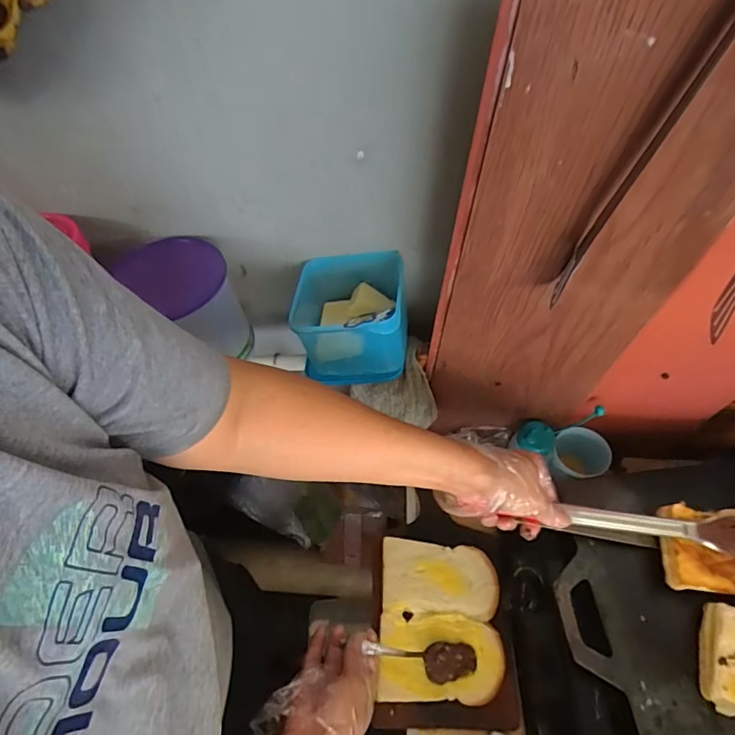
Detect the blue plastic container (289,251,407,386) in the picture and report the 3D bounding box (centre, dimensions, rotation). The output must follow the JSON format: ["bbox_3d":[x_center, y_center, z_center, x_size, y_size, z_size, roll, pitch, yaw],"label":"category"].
[{"bbox_3d":[-0.026,-0.064,0.592,0.134,0.100,0.136,-3,56,1],"label":"blue plastic container"}]

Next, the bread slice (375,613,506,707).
[{"bbox_3d":[0.090,0.357,0.595,0.149,0.016,0.094,0,56,2],"label":"bread slice"}]

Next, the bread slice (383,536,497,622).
[{"bbox_3d":[0.096,0.282,0.643,0.148,0.013,0.088,2,56,4],"label":"bread slice"}]

